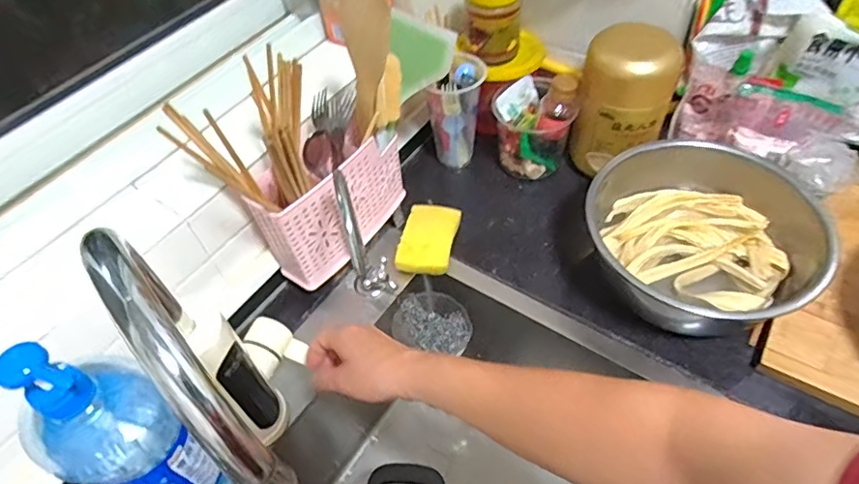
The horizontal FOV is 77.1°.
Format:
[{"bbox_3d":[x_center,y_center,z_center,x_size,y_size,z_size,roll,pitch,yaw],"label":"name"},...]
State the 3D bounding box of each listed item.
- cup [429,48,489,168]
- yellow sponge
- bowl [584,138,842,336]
[{"bbox_3d":[0.039,-0.181,0.755,0.073,0.146,0.079,-2,52,3],"label":"cup"},{"bbox_3d":[-0.001,-0.005,0.693,0.066,0.025,0.091,9,53,11],"label":"yellow sponge"},{"bbox_3d":[0.310,0.003,0.616,0.254,0.105,0.237,-2,52,3],"label":"bowl"}]

